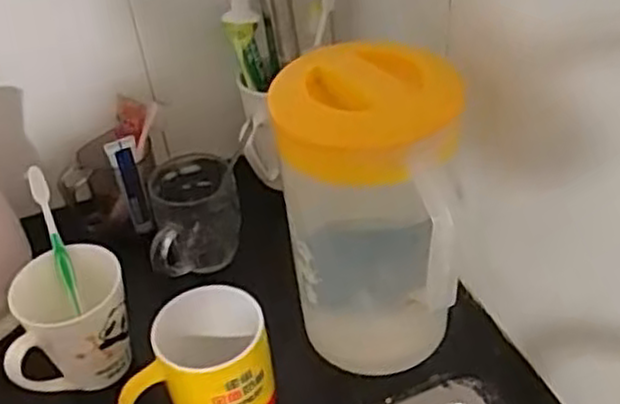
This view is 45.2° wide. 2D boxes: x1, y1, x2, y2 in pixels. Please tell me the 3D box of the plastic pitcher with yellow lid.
[{"bbox_3d":[0.042,0.014,0.559,0.111,0.245,0.110,-9,40,-4],"label":"plastic pitcher with yellow lid"}]

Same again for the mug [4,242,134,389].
[{"bbox_3d":[-0.191,0.098,0.588,0.096,0.094,0.080,-22,43,-19],"label":"mug"}]

